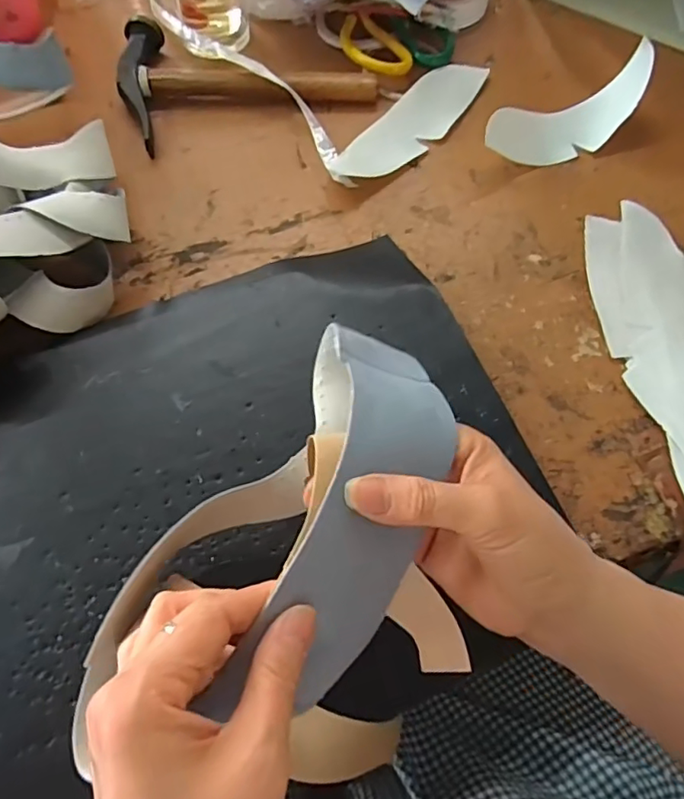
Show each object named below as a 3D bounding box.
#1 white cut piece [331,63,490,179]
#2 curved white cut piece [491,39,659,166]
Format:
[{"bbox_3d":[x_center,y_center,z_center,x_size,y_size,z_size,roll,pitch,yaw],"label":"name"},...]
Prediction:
[{"bbox_3d":[0.067,-0.262,0.528,0.056,0.014,0.174,38,71,13],"label":"white cut piece"},{"bbox_3d":[0.202,-0.252,0.504,0.165,0.053,0.054,-25,71,-12],"label":"curved white cut piece"}]

